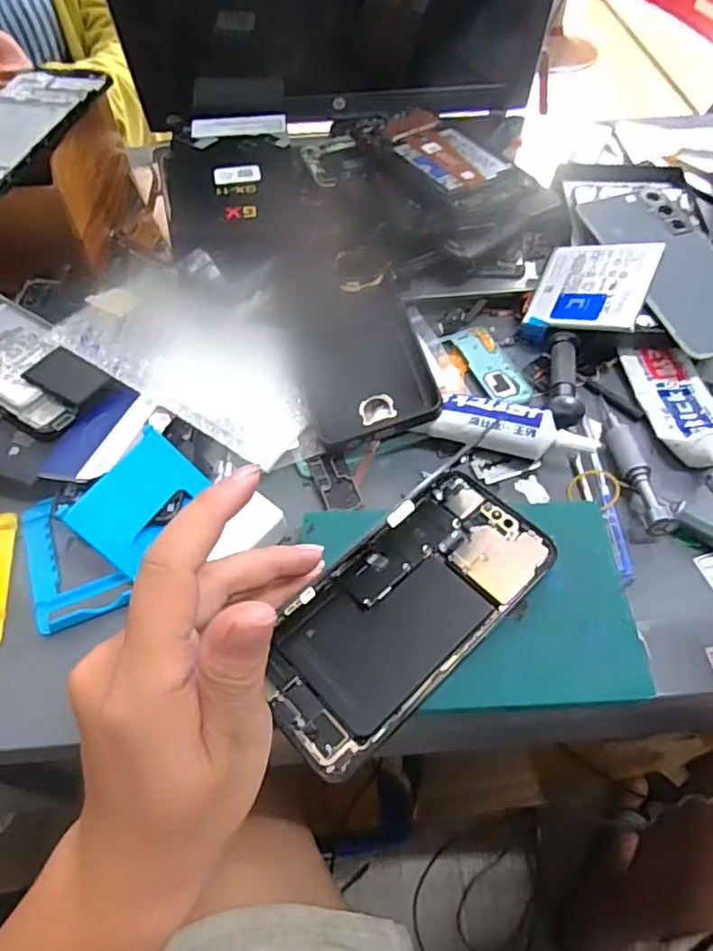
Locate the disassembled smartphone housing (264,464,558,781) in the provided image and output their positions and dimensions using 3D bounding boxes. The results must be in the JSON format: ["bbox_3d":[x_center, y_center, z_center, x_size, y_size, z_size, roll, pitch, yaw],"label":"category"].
[{"bbox_3d":[0.023,0.064,0.299,0.079,0.005,0.158,38,67,24],"label":"disassembled smartphone housing"}]

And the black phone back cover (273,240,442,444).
[{"bbox_3d":[-0.002,-0.094,0.401,0.079,0.012,0.168,-18,61,4],"label":"black phone back cover"}]

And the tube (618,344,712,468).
[{"bbox_3d":[0.206,-0.048,0.380,0.043,0.017,0.104,-6,55,-3],"label":"tube"}]

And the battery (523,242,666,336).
[{"bbox_3d":[0.157,-0.125,0.403,0.074,0.004,0.068,14,75,40],"label":"battery"}]

